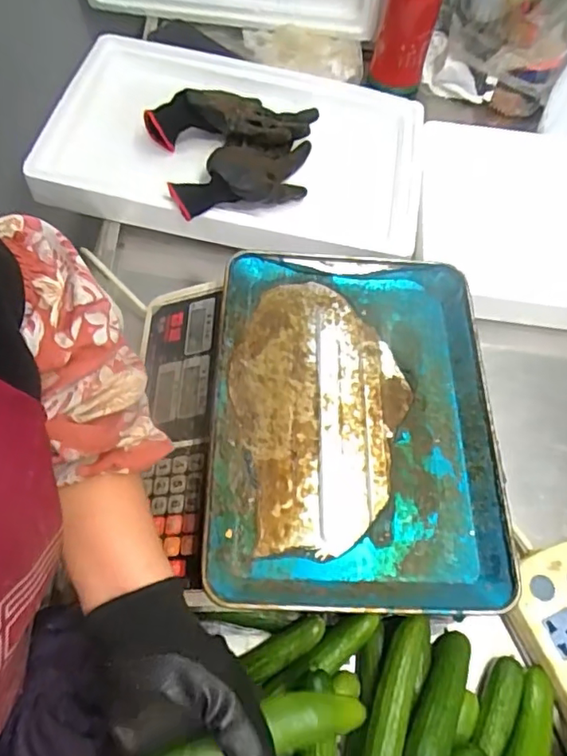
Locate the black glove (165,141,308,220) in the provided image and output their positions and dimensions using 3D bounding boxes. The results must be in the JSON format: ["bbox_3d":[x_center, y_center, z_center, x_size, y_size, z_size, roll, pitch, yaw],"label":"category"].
[{"bbox_3d":[-0.046,-0.255,0.673,0.194,0.049,0.105,-20,65,-14],"label":"black glove"}]

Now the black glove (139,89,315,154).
[{"bbox_3d":[-0.066,-0.340,0.717,0.214,0.050,0.088,3,61,-2],"label":"black glove"}]

